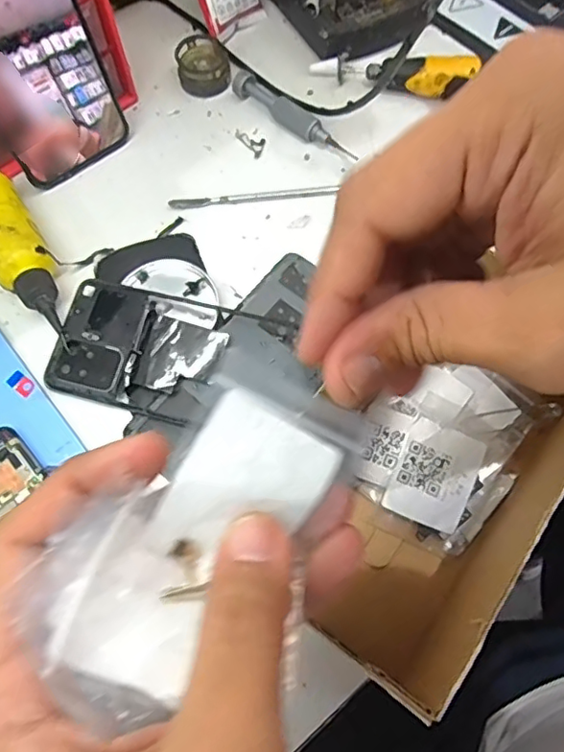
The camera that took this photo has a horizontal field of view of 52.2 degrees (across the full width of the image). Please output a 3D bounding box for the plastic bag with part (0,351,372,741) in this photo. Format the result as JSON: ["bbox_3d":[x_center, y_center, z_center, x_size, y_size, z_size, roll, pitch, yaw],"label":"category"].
[{"bbox_3d":[-0.015,0.045,0.159,0.062,0.025,0.099,39,66,16],"label":"plastic bag with part"}]

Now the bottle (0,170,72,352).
[{"bbox_3d":[-0.161,-0.073,0.358,0.035,0.035,0.126,-30,70,-10],"label":"bottle"}]

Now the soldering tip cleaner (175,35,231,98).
[{"bbox_3d":[-0.059,-0.233,0.432,0.038,0.019,0.044,-11,68,-3],"label":"soldering tip cleaner"}]

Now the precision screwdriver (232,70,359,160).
[{"bbox_3d":[0.009,-0.185,0.412,0.112,0.014,0.017,40,74,16],"label":"precision screwdriver"}]

